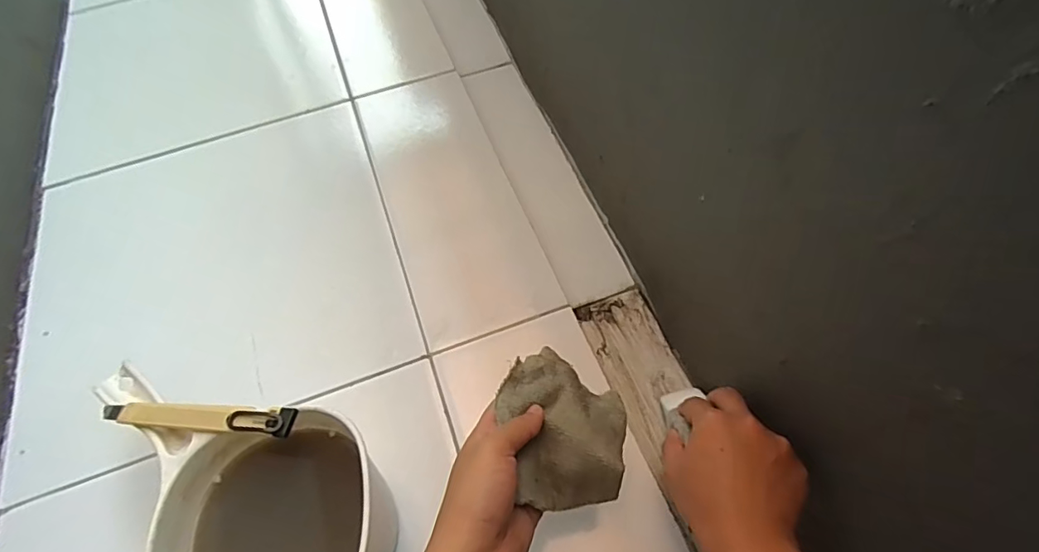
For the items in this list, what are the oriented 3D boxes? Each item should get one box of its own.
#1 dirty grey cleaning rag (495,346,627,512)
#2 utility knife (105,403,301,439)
[{"bbox_3d":[0.032,0.101,0.358,0.083,0.033,0.104,-10,60,-2],"label":"dirty grey cleaning rag"},{"bbox_3d":[-0.230,0.100,0.374,0.143,0.016,0.020,3,60,6],"label":"utility knife"}]

